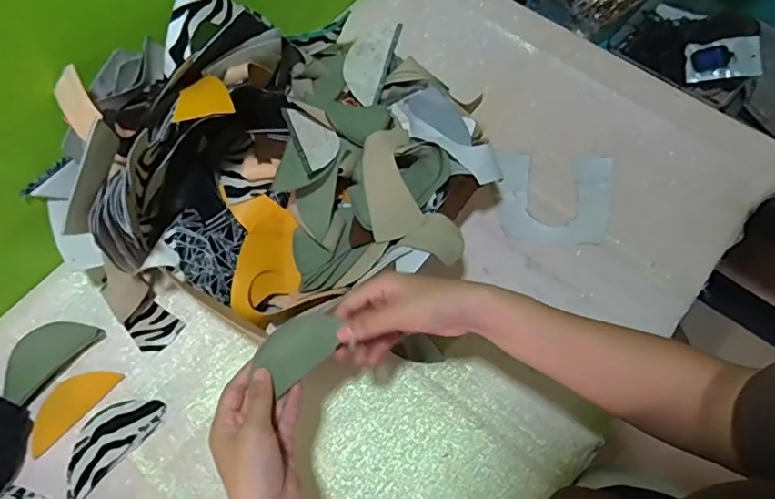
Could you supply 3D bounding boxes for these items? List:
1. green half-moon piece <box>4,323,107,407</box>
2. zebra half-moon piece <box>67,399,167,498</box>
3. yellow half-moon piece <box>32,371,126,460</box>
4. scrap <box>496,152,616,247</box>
[{"bbox_3d":[-0.373,0.114,0.594,0.056,0.017,0.105,39,73,16],"label":"green half-moon piece"},{"bbox_3d":[-0.294,0.198,0.567,0.058,0.006,0.116,39,73,16],"label":"zebra half-moon piece"},{"bbox_3d":[-0.345,0.165,0.586,0.047,0.004,0.108,40,73,16],"label":"yellow half-moon piece"},{"bbox_3d":[0.210,-0.067,0.675,0.139,0.006,0.127,3,67,2],"label":"scrap"}]

